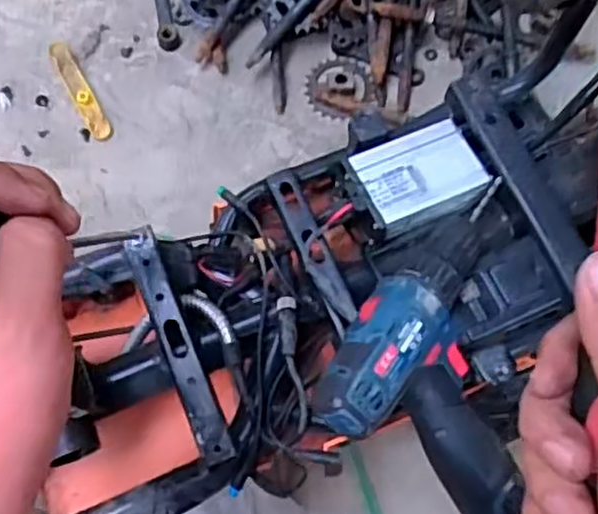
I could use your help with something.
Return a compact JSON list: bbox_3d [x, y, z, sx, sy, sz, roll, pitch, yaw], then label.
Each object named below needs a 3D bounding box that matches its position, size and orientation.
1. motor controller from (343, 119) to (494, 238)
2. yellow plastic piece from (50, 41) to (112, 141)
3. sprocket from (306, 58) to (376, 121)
[{"bbox_3d":[0.093,-0.066,0.579,0.110,0.026,0.070,-27,76,-9],"label":"motor controller"},{"bbox_3d":[-0.276,-0.210,0.908,0.026,0.011,0.147,-28,75,-9],"label":"yellow plastic piece"},{"bbox_3d":[0.053,-0.216,0.912,0.087,0.012,0.090,0,72,0],"label":"sprocket"}]

